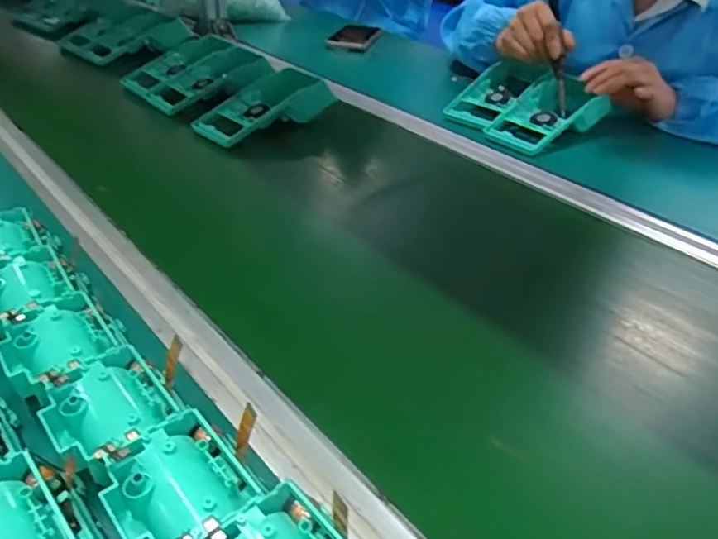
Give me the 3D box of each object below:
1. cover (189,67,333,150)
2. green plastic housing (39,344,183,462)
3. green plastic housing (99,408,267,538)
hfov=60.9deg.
[{"bbox_3d":[-0.130,-0.211,0.799,0.179,0.046,0.105,-27,45,-31],"label":"cover"},{"bbox_3d":[-0.142,0.093,0.364,0.074,0.041,0.063,29,46,32],"label":"green plastic housing"},{"bbox_3d":[-0.090,0.124,0.325,0.075,0.045,0.066,31,47,34],"label":"green plastic housing"}]

